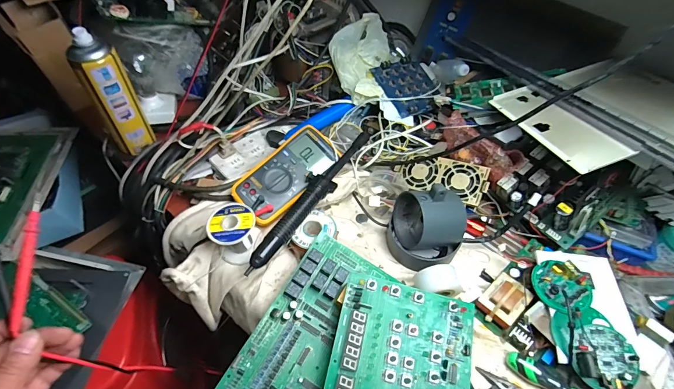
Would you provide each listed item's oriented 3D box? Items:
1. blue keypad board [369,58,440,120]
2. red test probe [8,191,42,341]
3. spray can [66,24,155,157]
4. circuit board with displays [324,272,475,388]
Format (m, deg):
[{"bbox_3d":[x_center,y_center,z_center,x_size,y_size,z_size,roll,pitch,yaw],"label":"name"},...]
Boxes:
[{"bbox_3d":[0.137,-0.200,0.670,0.105,0.010,0.135,-16,65,-16],"label":"blue keypad board"},{"bbox_3d":[-0.273,0.055,0.316,0.010,0.015,0.112,0,77,-3],"label":"red test probe"},{"bbox_3d":[-0.363,-0.158,0.585,0.062,0.199,0.056,-7,54,-8],"label":"spray can"},{"bbox_3d":[0.069,0.211,0.400,0.159,0.009,0.215,15,63,1],"label":"circuit board with displays"}]

